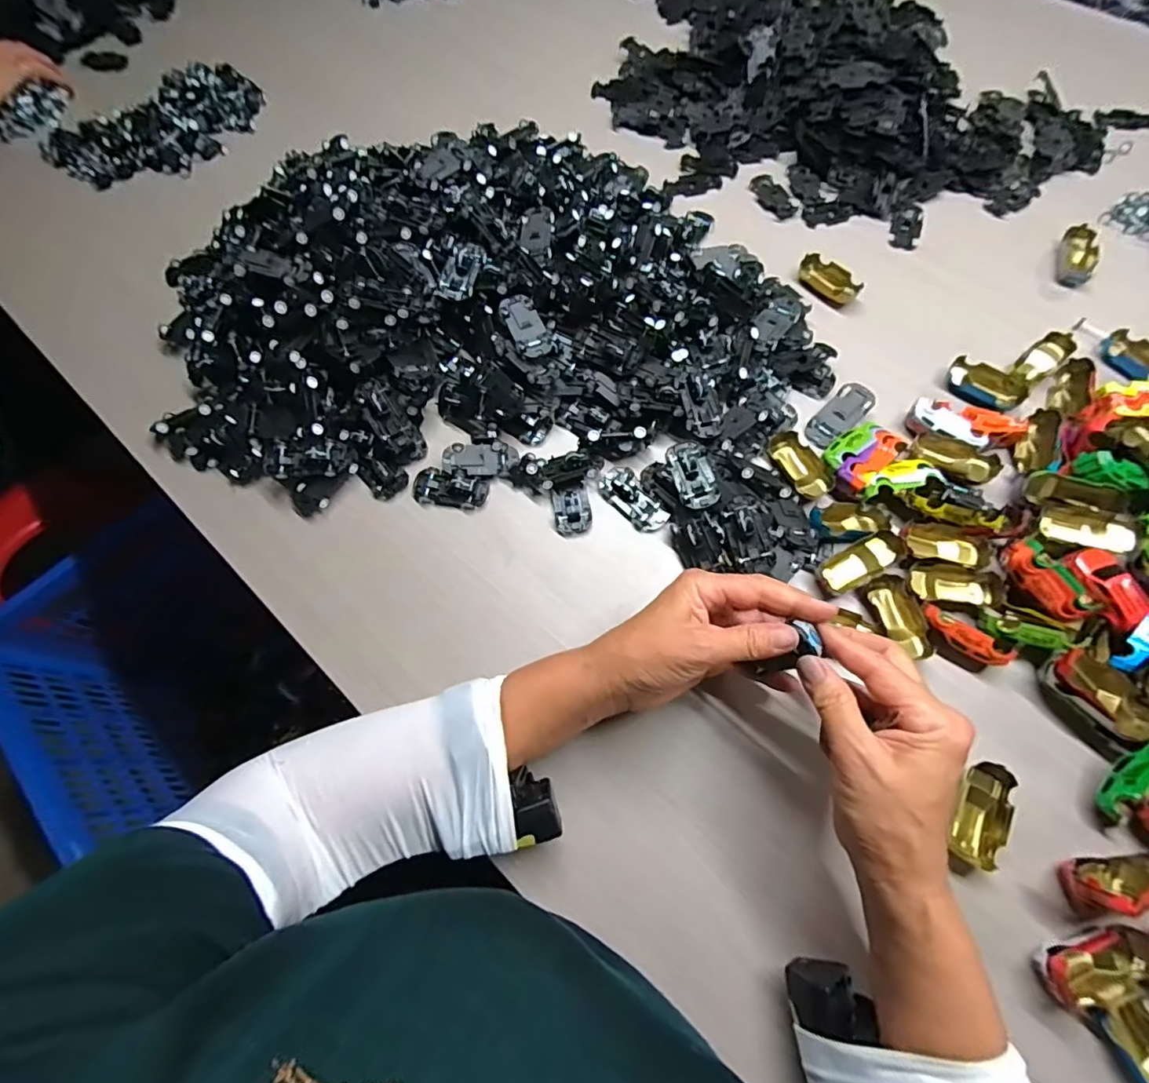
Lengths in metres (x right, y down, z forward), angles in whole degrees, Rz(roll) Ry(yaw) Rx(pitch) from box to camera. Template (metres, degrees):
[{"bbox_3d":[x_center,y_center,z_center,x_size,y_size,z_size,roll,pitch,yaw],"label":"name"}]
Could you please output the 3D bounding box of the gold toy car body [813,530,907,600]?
[{"bbox_3d":[0.220,0.018,0.414,0.068,0.013,0.027,-34,70,6],"label":"gold toy car body"}]

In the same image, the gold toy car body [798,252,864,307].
[{"bbox_3d":[0.251,-0.259,0.528,0.061,0.017,0.030,39,74,16],"label":"gold toy car body"}]

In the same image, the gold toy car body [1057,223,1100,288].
[{"bbox_3d":[0.497,-0.283,0.528,0.034,0.017,0.063,28,71,12],"label":"gold toy car body"}]

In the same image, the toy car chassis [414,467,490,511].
[{"bbox_3d":[-0.108,-0.046,0.458,0.064,0.015,0.031,13,69,7],"label":"toy car chassis"}]

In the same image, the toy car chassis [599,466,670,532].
[{"bbox_3d":[0.049,-0.035,0.448,0.032,0.011,0.063,-33,71,-11],"label":"toy car chassis"}]

